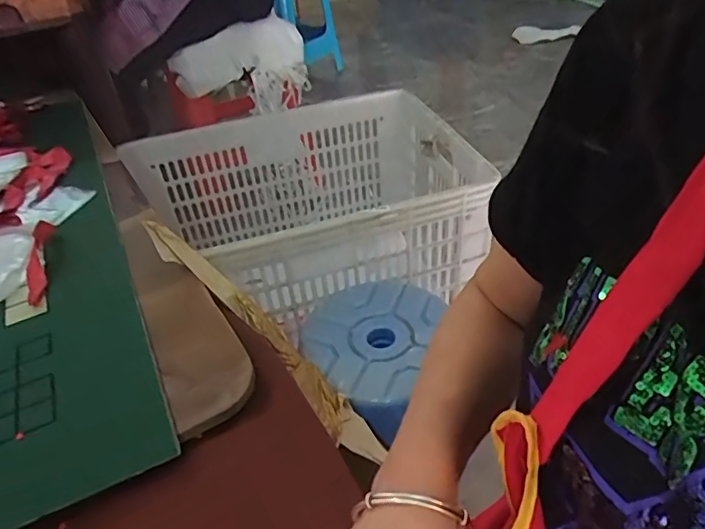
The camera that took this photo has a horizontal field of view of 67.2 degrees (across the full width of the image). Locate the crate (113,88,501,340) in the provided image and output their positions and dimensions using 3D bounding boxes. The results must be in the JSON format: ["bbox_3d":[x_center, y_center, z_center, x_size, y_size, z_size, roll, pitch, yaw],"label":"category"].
[{"bbox_3d":[-0.080,-0.098,1.097,0.613,0.325,0.482,-16,40,-12],"label":"crate"}]

